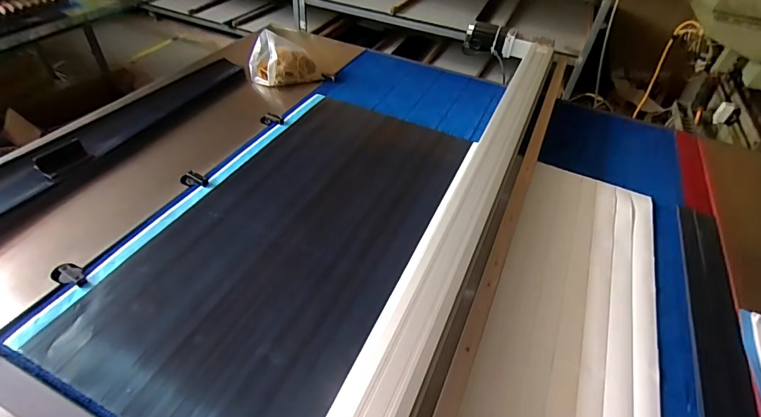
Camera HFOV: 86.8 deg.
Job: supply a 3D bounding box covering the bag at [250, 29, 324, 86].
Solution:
[{"bbox_3d":[-0.303,-0.464,1.259,0.212,0.125,0.114,-13,47,-15],"label":"bag"}]

